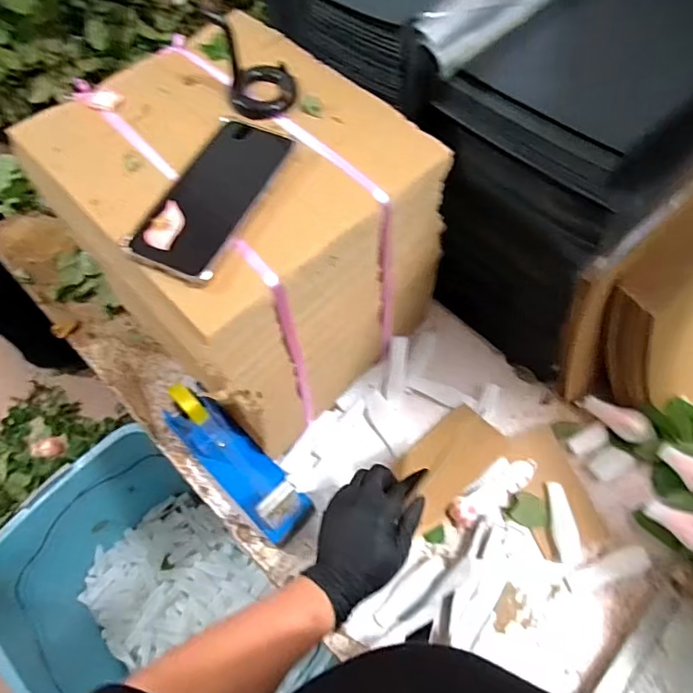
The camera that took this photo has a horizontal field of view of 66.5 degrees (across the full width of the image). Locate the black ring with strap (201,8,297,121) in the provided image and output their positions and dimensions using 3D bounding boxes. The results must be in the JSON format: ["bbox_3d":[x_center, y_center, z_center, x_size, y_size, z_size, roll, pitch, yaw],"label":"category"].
[{"bbox_3d":[-0.081,-0.256,0.480,0.063,0.067,0.065,-1,62,2],"label":"black ring with strap"}]

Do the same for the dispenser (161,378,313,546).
[{"bbox_3d":[-0.114,0.127,0.568,0.166,0.126,0.058,41,71,20],"label":"dispenser"}]

